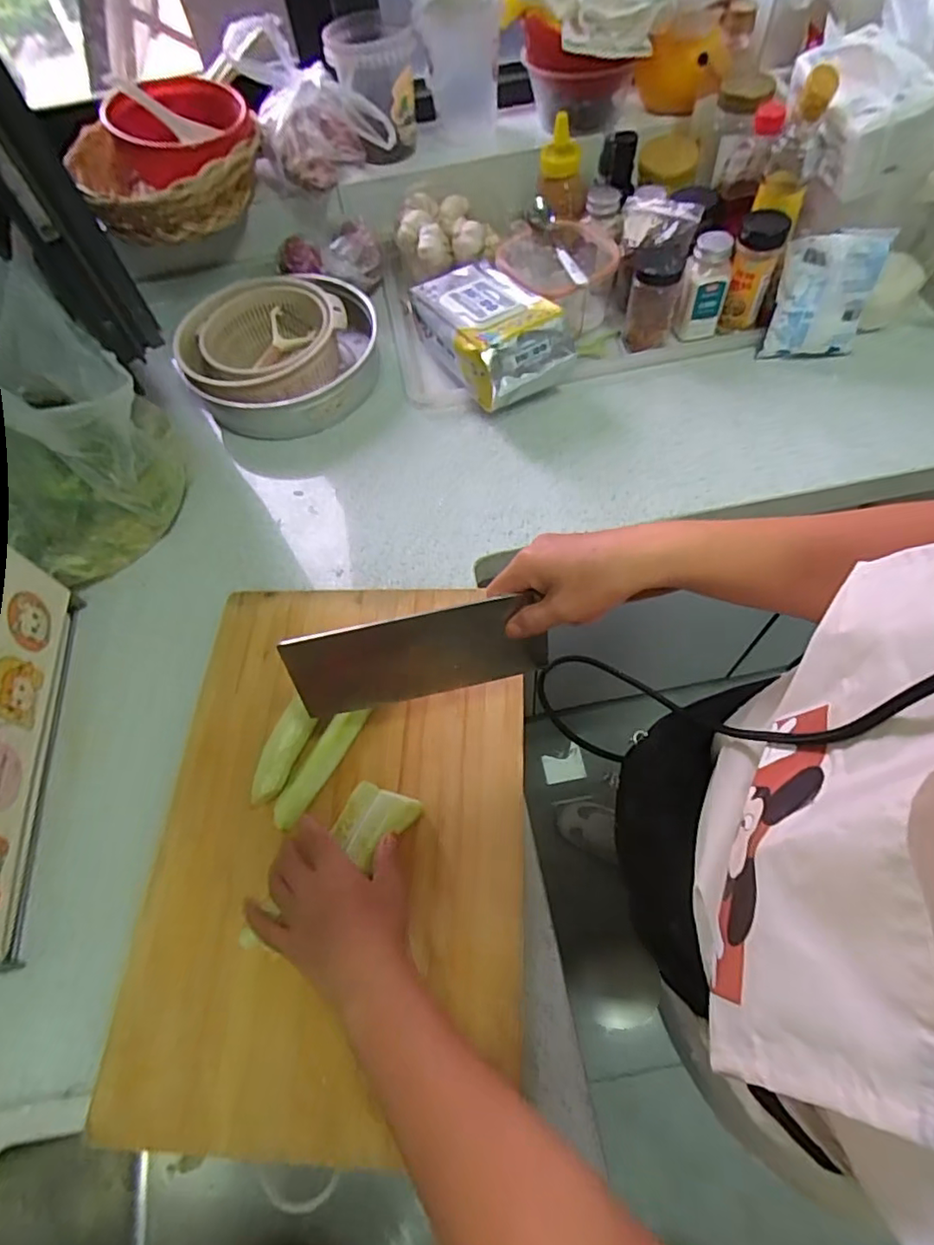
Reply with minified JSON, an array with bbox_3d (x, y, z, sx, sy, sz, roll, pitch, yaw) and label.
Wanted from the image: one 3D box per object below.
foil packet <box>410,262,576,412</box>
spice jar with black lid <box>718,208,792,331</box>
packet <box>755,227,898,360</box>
[{"bbox_3d":[0.024,-0.365,0.745,0.120,0.103,0.234,-28,64,-10],"label":"foil packet"},{"bbox_3d":[0.352,-0.434,0.737,0.053,0.127,0.061,17,65,12],"label":"spice jar with black lid"},{"bbox_3d":[0.431,-0.392,0.713,0.110,0.133,0.068,4,63,6],"label":"packet"}]

